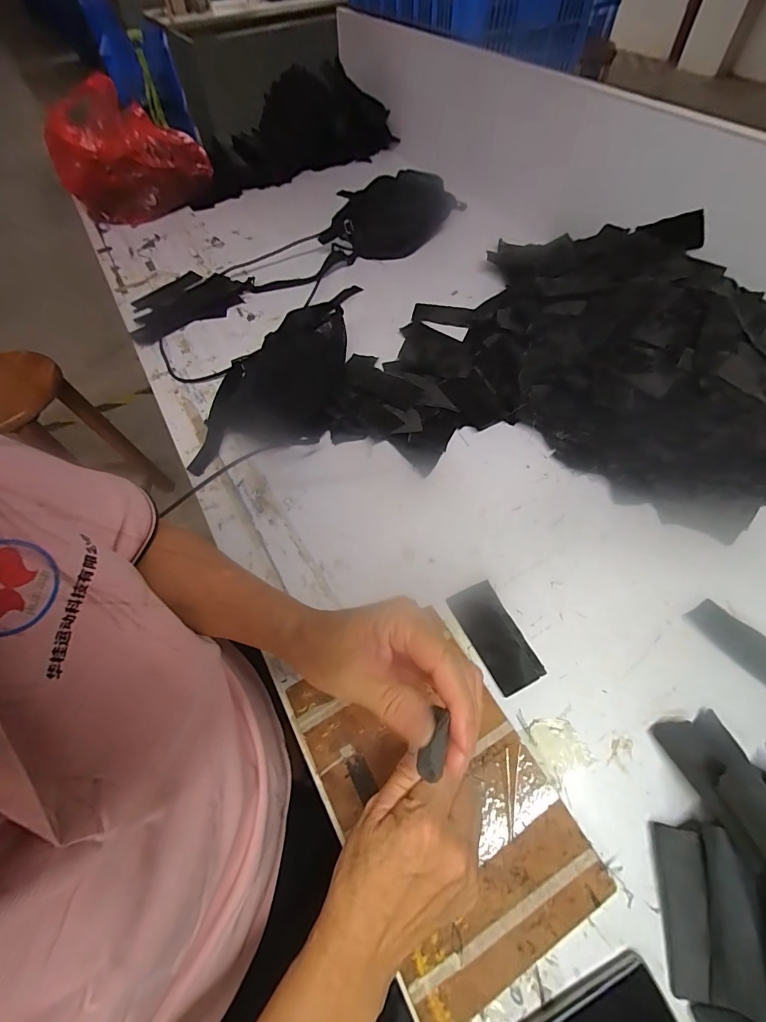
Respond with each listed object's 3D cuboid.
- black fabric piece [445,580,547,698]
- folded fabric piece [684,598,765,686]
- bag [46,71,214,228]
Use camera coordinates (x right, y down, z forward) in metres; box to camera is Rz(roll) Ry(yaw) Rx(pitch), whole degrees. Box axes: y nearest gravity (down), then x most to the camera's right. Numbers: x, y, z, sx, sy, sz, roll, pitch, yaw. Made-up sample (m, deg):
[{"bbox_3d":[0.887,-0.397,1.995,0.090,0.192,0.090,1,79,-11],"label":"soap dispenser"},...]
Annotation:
[{"bbox_3d":[0.120,0.133,0.447,0.054,0.006,0.112,-23,59,-12],"label":"black fabric piece"},{"bbox_3d":[0.369,0.139,0.423,0.037,0.020,0.105,-25,46,-14],"label":"folded fabric piece"},{"bbox_3d":[-0.599,-0.835,0.993,0.347,0.209,0.130,-21,59,-11],"label":"bag"}]

